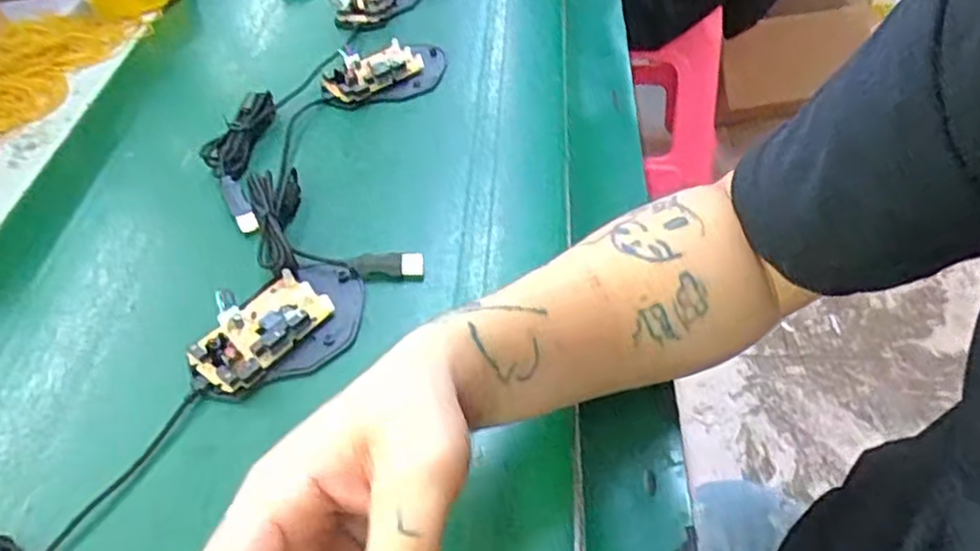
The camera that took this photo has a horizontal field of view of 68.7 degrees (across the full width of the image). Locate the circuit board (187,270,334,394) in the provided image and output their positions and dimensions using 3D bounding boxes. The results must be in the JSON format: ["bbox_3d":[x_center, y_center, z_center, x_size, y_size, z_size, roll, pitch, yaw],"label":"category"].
[{"bbox_3d":[-0.136,0.029,0.420,0.052,0.021,0.077,32,58,29],"label":"circuit board"}]

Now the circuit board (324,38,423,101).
[{"bbox_3d":[-0.101,-0.175,0.612,0.082,0.015,0.059,-34,54,-23],"label":"circuit board"}]

